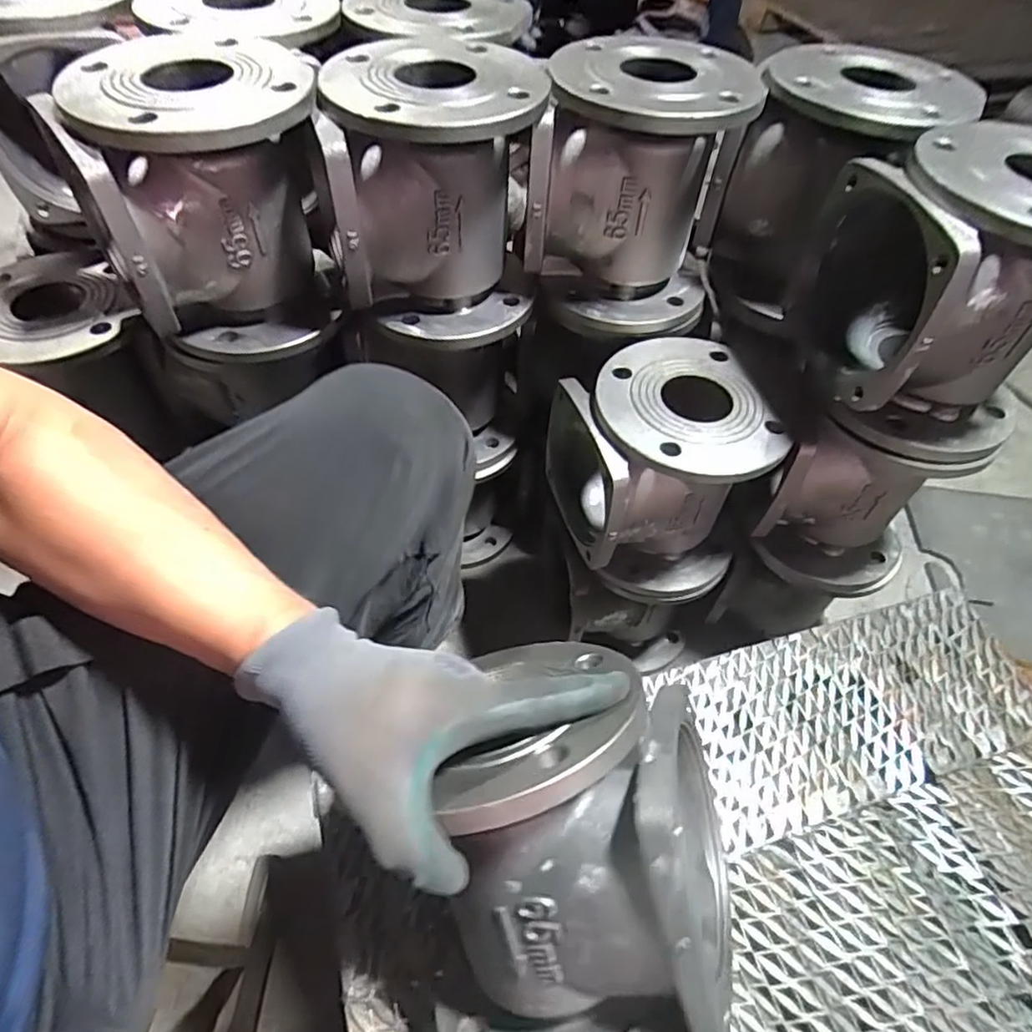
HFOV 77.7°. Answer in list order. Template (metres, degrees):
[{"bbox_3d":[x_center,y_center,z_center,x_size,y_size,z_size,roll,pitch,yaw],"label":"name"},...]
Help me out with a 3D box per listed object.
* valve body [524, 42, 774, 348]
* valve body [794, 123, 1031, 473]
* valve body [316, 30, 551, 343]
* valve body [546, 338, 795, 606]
[{"bbox_3d":[0.108,-0.300,0.589,0.172,0.191,0.169,12,53,5],"label":"valve body"},{"bbox_3d":[0.342,-0.171,0.510,0.186,0.191,0.165,4,53,-1],"label":"valve body"},{"bbox_3d":[-0.067,-0.274,0.551,0.163,0.185,0.162,-3,53,-6],"label":"valve body"},{"bbox_3d":[0.140,-0.040,0.634,0.174,0.198,0.176,-18,56,-17],"label":"valve body"}]

